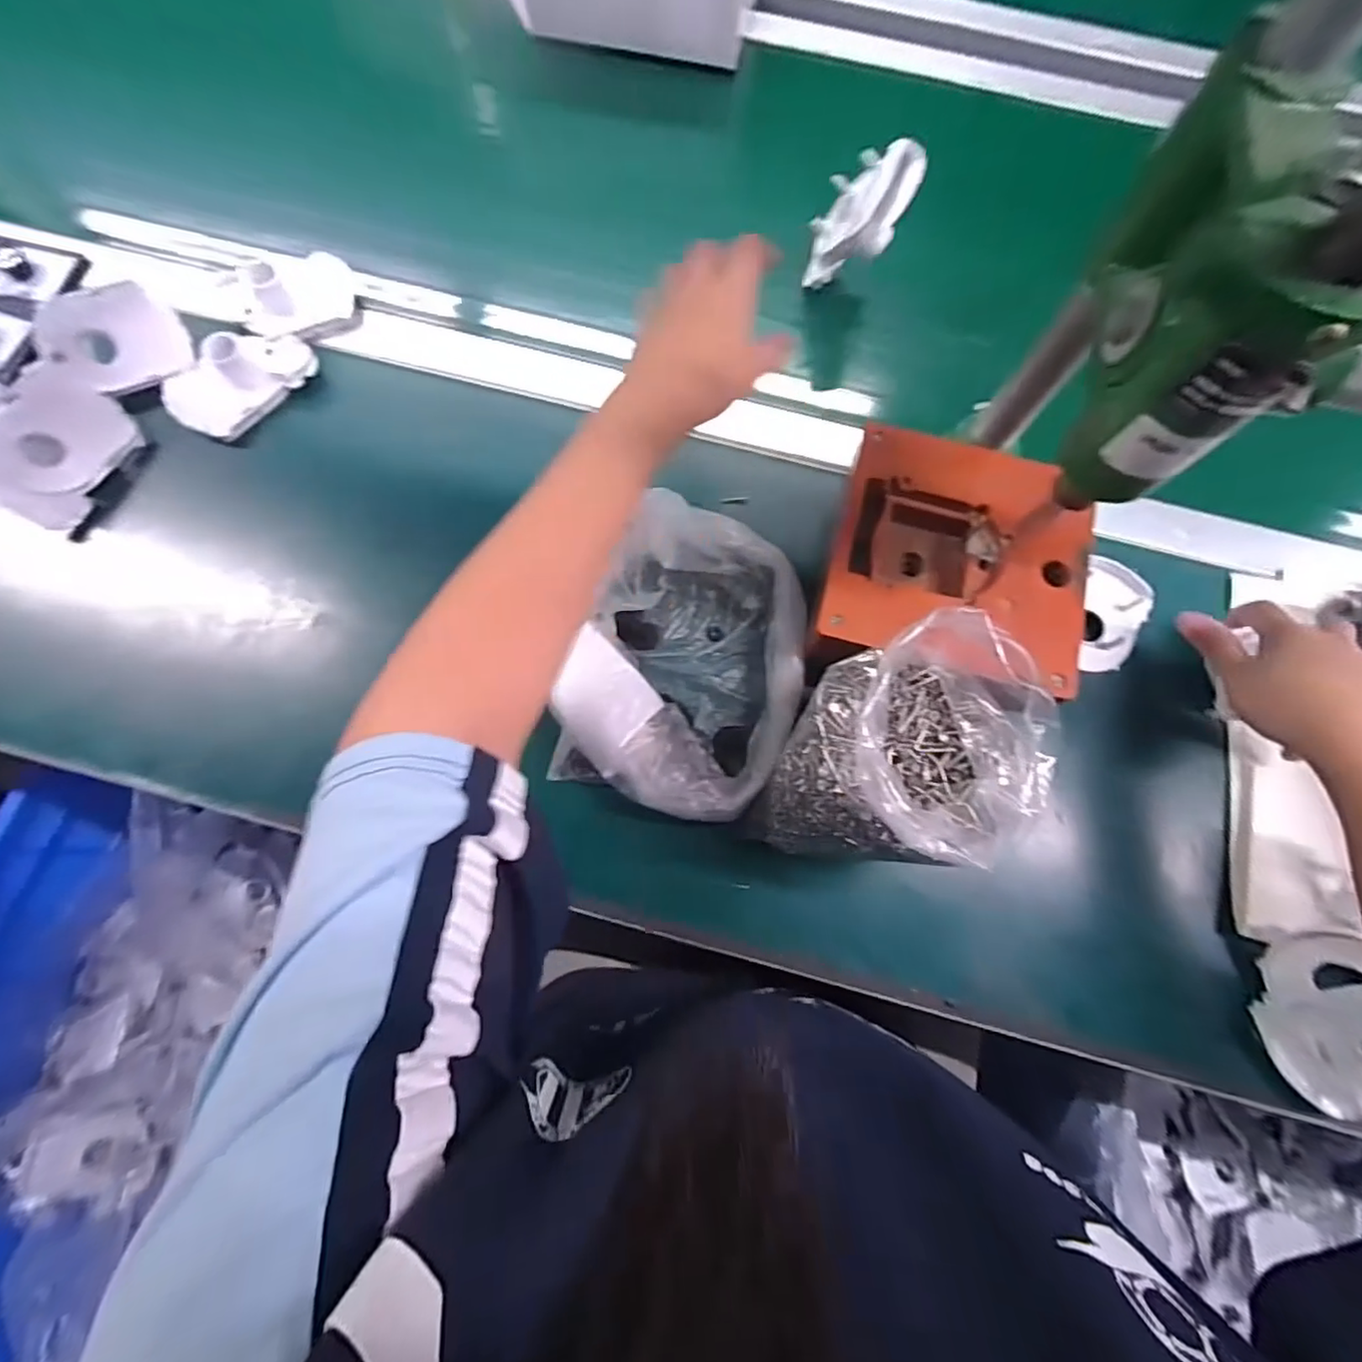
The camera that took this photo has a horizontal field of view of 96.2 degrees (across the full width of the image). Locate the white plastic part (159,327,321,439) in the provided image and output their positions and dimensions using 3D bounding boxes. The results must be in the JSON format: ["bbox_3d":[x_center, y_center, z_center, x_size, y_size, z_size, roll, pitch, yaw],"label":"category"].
[{"bbox_3d":[-0.339,-0.236,0.459,0.105,0.034,0.072,-42,79,-11],"label":"white plastic part"}]

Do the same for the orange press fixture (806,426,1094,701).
[{"bbox_3d":[0.169,-0.065,0.388,0.150,0.060,0.163,16,77,2],"label":"orange press fixture"}]

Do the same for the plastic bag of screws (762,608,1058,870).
[{"bbox_3d":[0.120,0.041,0.340,0.113,0.126,0.128,21,75,4],"label":"plastic bag of screws"}]

